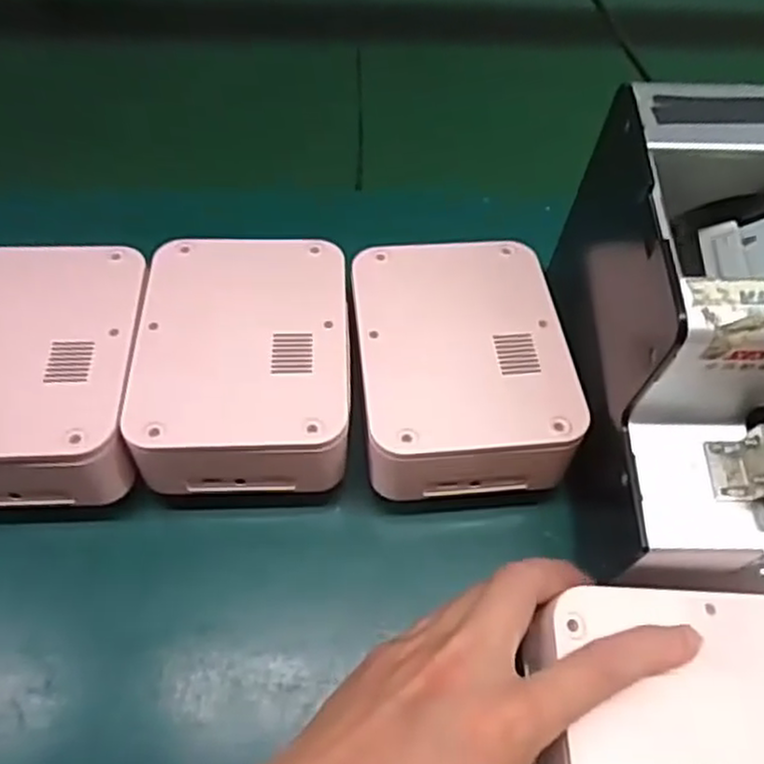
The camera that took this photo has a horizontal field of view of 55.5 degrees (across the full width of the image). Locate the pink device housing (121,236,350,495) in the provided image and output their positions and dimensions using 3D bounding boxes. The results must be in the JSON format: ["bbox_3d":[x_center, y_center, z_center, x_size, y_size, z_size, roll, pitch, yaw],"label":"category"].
[{"bbox_3d":[-0.066,-0.014,0.355,0.096,0.037,0.130,-2,57,-3],"label":"pink device housing"}]

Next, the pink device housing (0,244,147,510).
[{"bbox_3d":[-0.164,-0.010,0.345,0.096,0.042,0.128,-3,57,-4],"label":"pink device housing"}]

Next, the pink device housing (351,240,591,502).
[{"bbox_3d":[0.038,-0.012,0.357,0.097,0.036,0.128,-4,57,-4],"label":"pink device housing"}]

